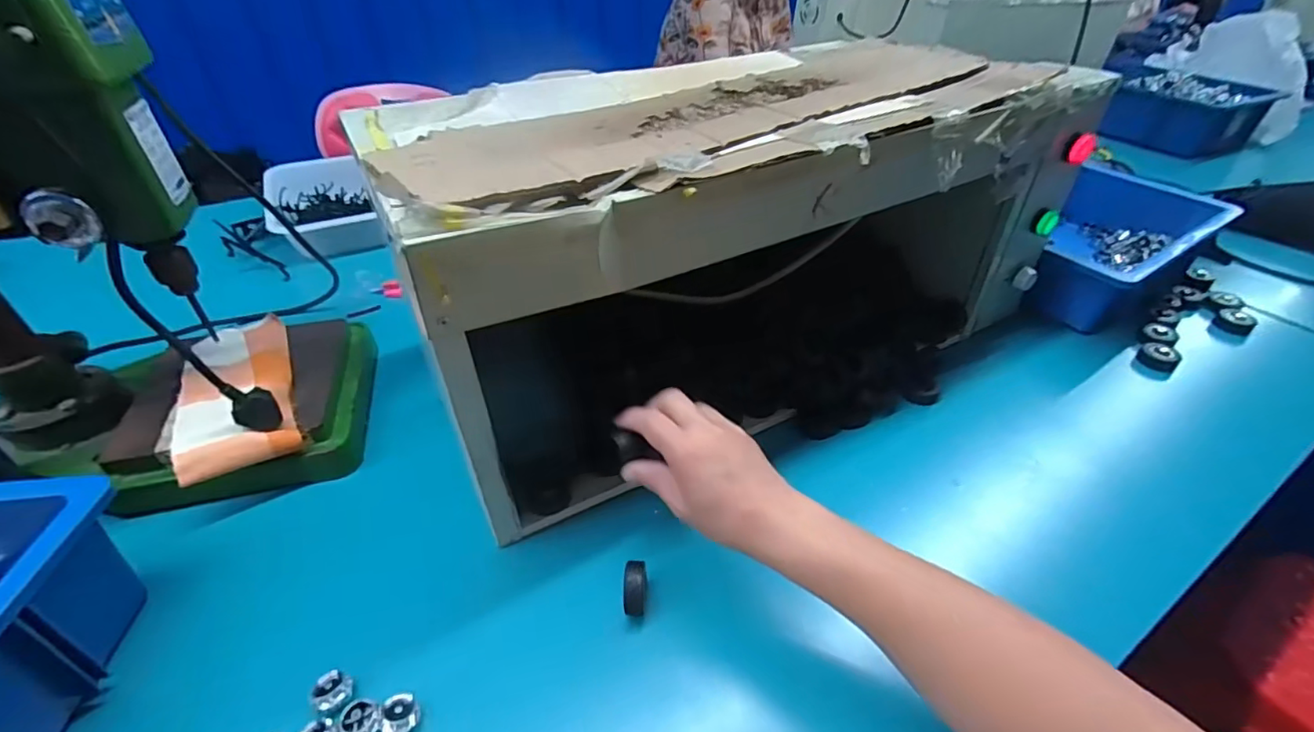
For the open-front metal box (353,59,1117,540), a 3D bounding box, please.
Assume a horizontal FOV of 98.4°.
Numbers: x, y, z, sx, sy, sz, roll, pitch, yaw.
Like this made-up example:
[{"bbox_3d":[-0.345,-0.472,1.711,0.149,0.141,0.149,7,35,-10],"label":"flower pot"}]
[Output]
[{"bbox_3d":[0.097,-0.124,0.586,0.651,0.289,0.309,-19,43,-23],"label":"open-front metal box"}]

